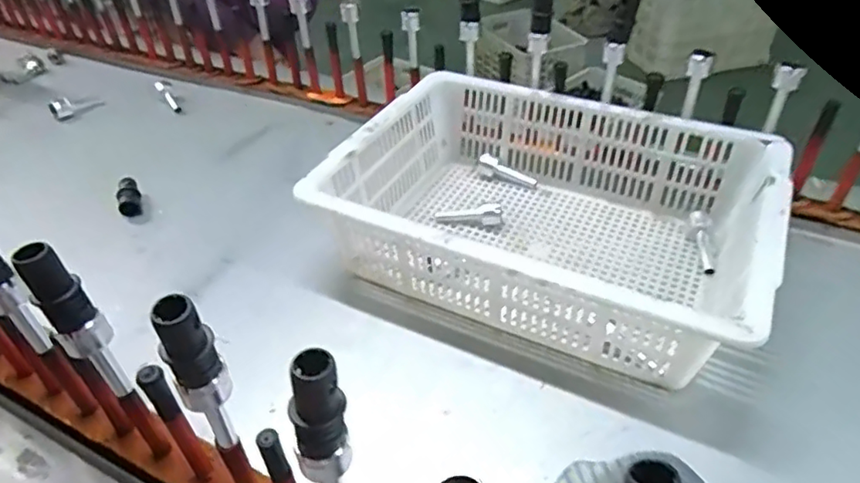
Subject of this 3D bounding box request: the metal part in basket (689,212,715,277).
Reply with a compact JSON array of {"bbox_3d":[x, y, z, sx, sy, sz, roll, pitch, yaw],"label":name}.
[{"bbox_3d":[0.349,0.003,0.757,0.019,0.017,0.099,3,58,5],"label":"metal part in basket"}]

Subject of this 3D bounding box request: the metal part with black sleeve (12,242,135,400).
[{"bbox_3d":[-0.253,0.060,0.430,0.033,0.134,0.028,17,43,22],"label":"metal part with black sleeve"}]

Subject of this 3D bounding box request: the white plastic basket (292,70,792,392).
[{"bbox_3d":[0.144,-0.034,0.735,0.485,0.150,0.367,18,45,20],"label":"white plastic basket"}]

